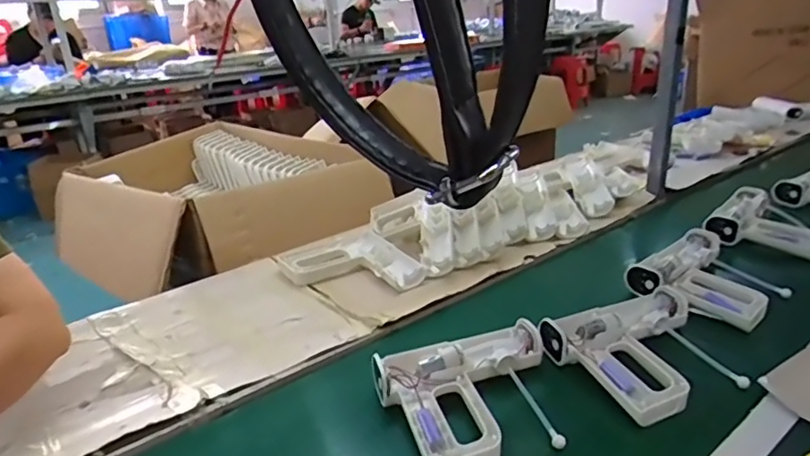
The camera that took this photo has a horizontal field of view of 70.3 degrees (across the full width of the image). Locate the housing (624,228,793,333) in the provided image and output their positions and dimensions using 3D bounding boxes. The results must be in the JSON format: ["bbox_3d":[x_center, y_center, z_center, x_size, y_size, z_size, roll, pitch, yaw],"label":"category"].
[{"bbox_3d":[0.467,0.070,0.872,0.220,0.045,0.188,-22,27,-39],"label":"housing"}]

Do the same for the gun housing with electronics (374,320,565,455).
[{"bbox_3d":[0.086,0.183,0.655,0.213,0.038,0.178,-11,22,-17],"label":"gun housing with electronics"}]

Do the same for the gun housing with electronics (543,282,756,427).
[{"bbox_3d":[0.308,0.147,0.716,0.220,0.035,0.180,-13,23,-21],"label":"gun housing with electronics"}]

